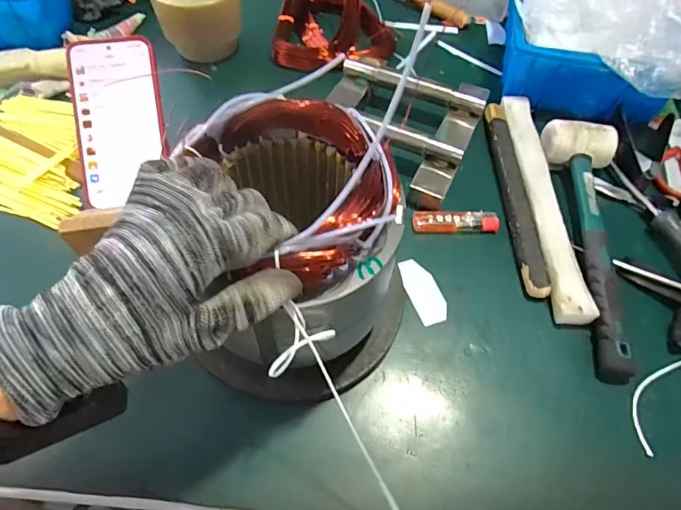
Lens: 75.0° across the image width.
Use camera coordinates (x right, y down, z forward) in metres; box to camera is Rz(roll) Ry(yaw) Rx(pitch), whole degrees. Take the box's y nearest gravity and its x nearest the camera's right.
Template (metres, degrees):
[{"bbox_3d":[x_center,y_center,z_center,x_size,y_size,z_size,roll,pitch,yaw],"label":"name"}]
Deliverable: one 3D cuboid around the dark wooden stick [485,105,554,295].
[{"bbox_3d":[0.186,-0.071,0.481,0.023,0.019,0.261,2,56,-1],"label":"dark wooden stick"}]

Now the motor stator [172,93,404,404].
[{"bbox_3d":[-0.022,-0.001,0.317,0.148,0.196,0.146,5,56,1],"label":"motor stator"}]

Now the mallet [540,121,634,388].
[{"bbox_3d":[0.245,-0.023,0.428,0.068,0.039,0.275,8,56,3],"label":"mallet"}]

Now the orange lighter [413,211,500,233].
[{"bbox_3d":[0.119,-0.034,0.459,0.086,0.013,0.022,2,56,-1],"label":"orange lighter"}]

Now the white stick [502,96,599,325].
[{"bbox_3d":[0.215,-0.067,0.477,0.036,0.024,0.300,2,56,-1],"label":"white stick"}]

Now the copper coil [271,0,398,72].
[{"bbox_3d":[-0.010,-0.320,0.636,0.177,0.059,0.146,17,57,9],"label":"copper coil"}]

